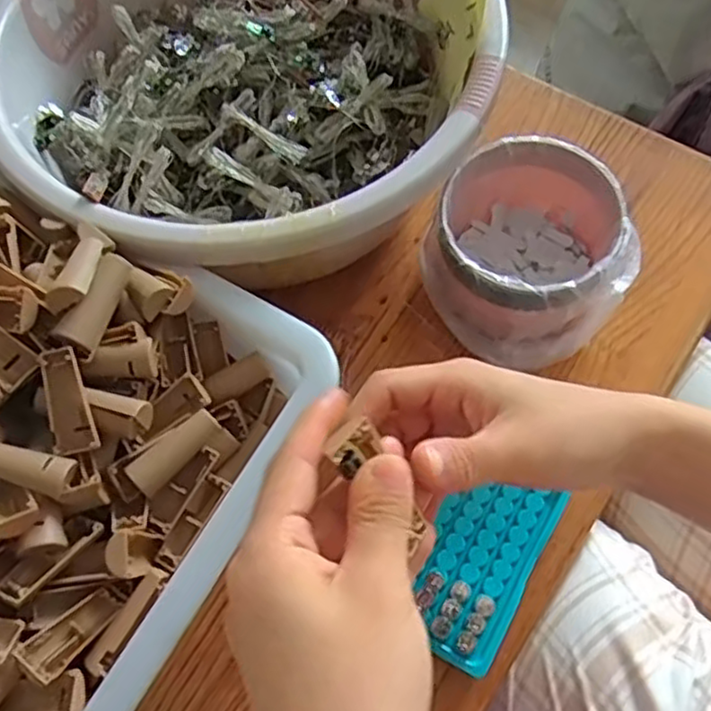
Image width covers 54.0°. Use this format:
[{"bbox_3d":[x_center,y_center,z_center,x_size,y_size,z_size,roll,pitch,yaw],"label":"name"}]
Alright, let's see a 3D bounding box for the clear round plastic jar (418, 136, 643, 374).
[{"bbox_3d":[0.116,-0.069,0.472,0.129,0.082,0.123,27,70,14],"label":"clear round plastic jar"}]

